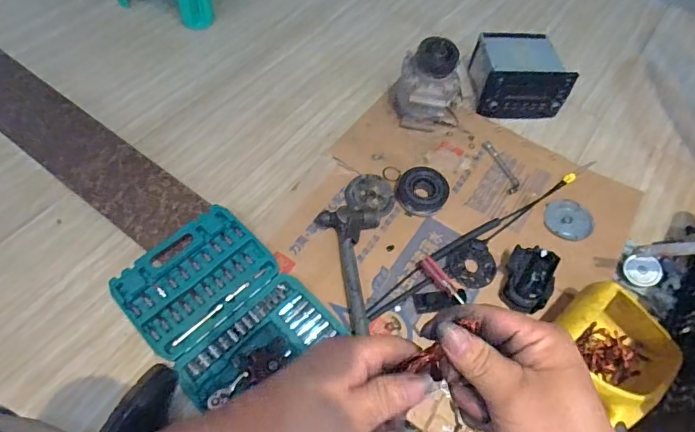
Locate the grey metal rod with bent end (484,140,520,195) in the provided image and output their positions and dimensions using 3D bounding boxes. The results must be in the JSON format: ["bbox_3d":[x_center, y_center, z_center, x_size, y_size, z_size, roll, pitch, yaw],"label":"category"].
[{"bbox_3d":[0.352,-0.112,1.016,0.039,0.012,0.146,-9,56,-11],"label":"grey metal rod with bent end"}]

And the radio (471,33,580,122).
[{"bbox_3d":[0.422,-0.349,1.116,0.204,0.114,0.198,-1,55,-4],"label":"radio"}]

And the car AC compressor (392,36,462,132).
[{"bbox_3d":[0.187,-0.300,1.014,0.157,0.194,0.113,16,55,7],"label":"car AC compressor"}]

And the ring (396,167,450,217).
[{"bbox_3d":[0.154,-0.055,0.945,0.098,0.045,0.100,2,54,-3],"label":"ring"}]

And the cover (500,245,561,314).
[{"bbox_3d":[0.337,0.117,0.833,0.082,0.060,0.118,19,56,10],"label":"cover"}]

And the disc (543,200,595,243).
[{"bbox_3d":[0.471,0.007,0.954,0.101,0.005,0.097,2,54,-3],"label":"disc"}]

